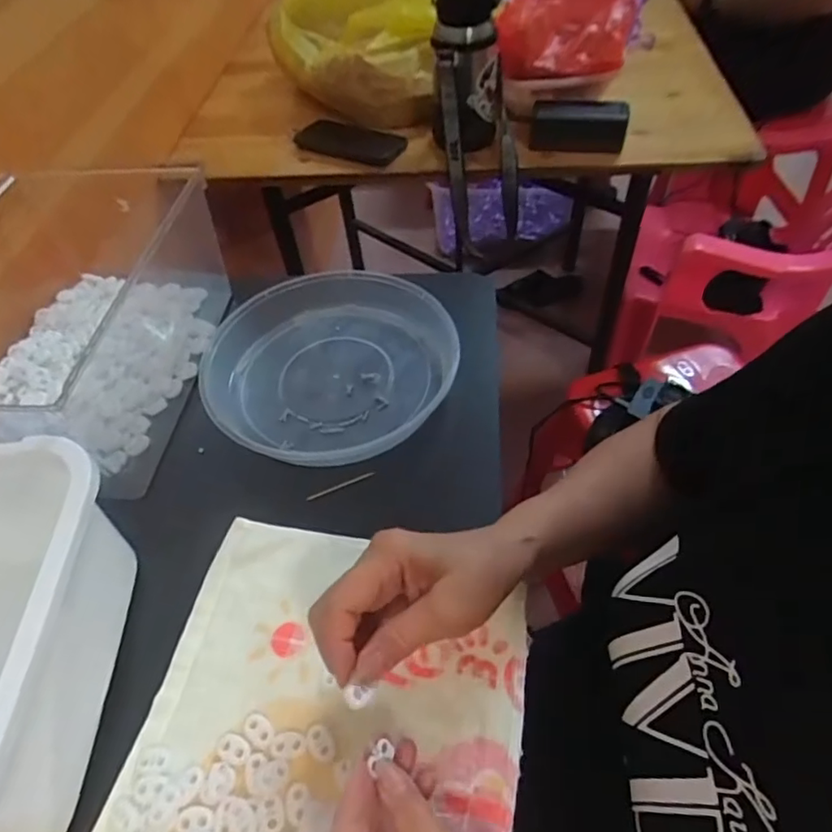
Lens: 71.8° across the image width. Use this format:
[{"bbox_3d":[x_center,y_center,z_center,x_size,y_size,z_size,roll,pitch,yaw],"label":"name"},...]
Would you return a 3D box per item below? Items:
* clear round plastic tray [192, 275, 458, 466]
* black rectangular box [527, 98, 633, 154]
[{"bbox_3d":[-0.079,-0.052,0.549,0.236,0.048,0.216,-25,54,-14],"label":"clear round plastic tray"},{"bbox_3d":[0.229,-0.409,0.807,0.126,0.052,0.055,7,53,10],"label":"black rectangular box"}]

